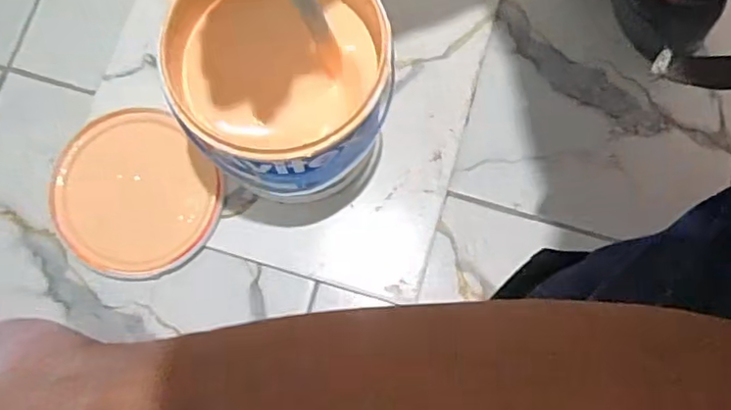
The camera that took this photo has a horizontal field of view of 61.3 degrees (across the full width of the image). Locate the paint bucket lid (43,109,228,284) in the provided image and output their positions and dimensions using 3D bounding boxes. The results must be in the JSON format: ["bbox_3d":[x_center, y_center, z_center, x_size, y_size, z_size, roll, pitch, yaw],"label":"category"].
[{"bbox_3d":[-0.243,-0.012,0.645,0.163,0.020,0.172,0,78,-1],"label":"paint bucket lid"}]

